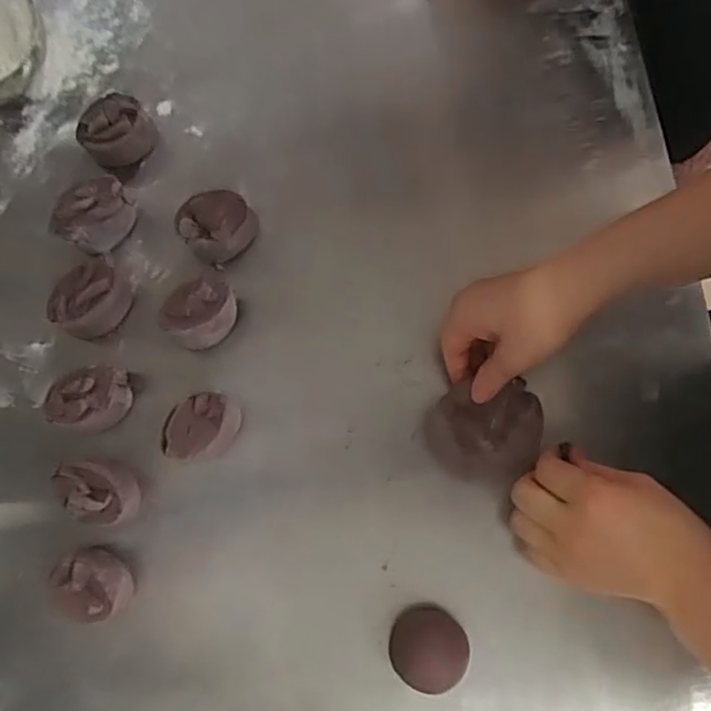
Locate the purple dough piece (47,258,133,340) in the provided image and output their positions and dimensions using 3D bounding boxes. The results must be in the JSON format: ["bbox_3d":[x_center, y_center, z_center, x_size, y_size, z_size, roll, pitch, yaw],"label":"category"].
[{"bbox_3d":[-0.194,-0.041,0.481,0.045,0.047,0.057,31,83,8],"label":"purple dough piece"}]

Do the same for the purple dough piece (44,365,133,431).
[{"bbox_3d":[-0.186,0.031,0.469,0.048,0.056,0.044,-1,80,4],"label":"purple dough piece"}]

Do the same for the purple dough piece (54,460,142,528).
[{"bbox_3d":[-0.174,0.095,0.454,0.049,0.058,0.039,9,81,5],"label":"purple dough piece"}]

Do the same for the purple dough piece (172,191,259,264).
[{"bbox_3d":[-0.101,-0.096,0.485,0.052,0.051,0.038,-12,80,2],"label":"purple dough piece"}]

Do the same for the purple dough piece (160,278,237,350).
[{"bbox_3d":[-0.109,-0.029,0.471,0.055,0.053,0.042,-42,80,-4],"label":"purple dough piece"}]

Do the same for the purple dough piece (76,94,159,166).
[{"bbox_3d":[-0.179,-0.166,0.497,0.052,0.049,0.038,-37,80,-3],"label":"purple dough piece"}]

